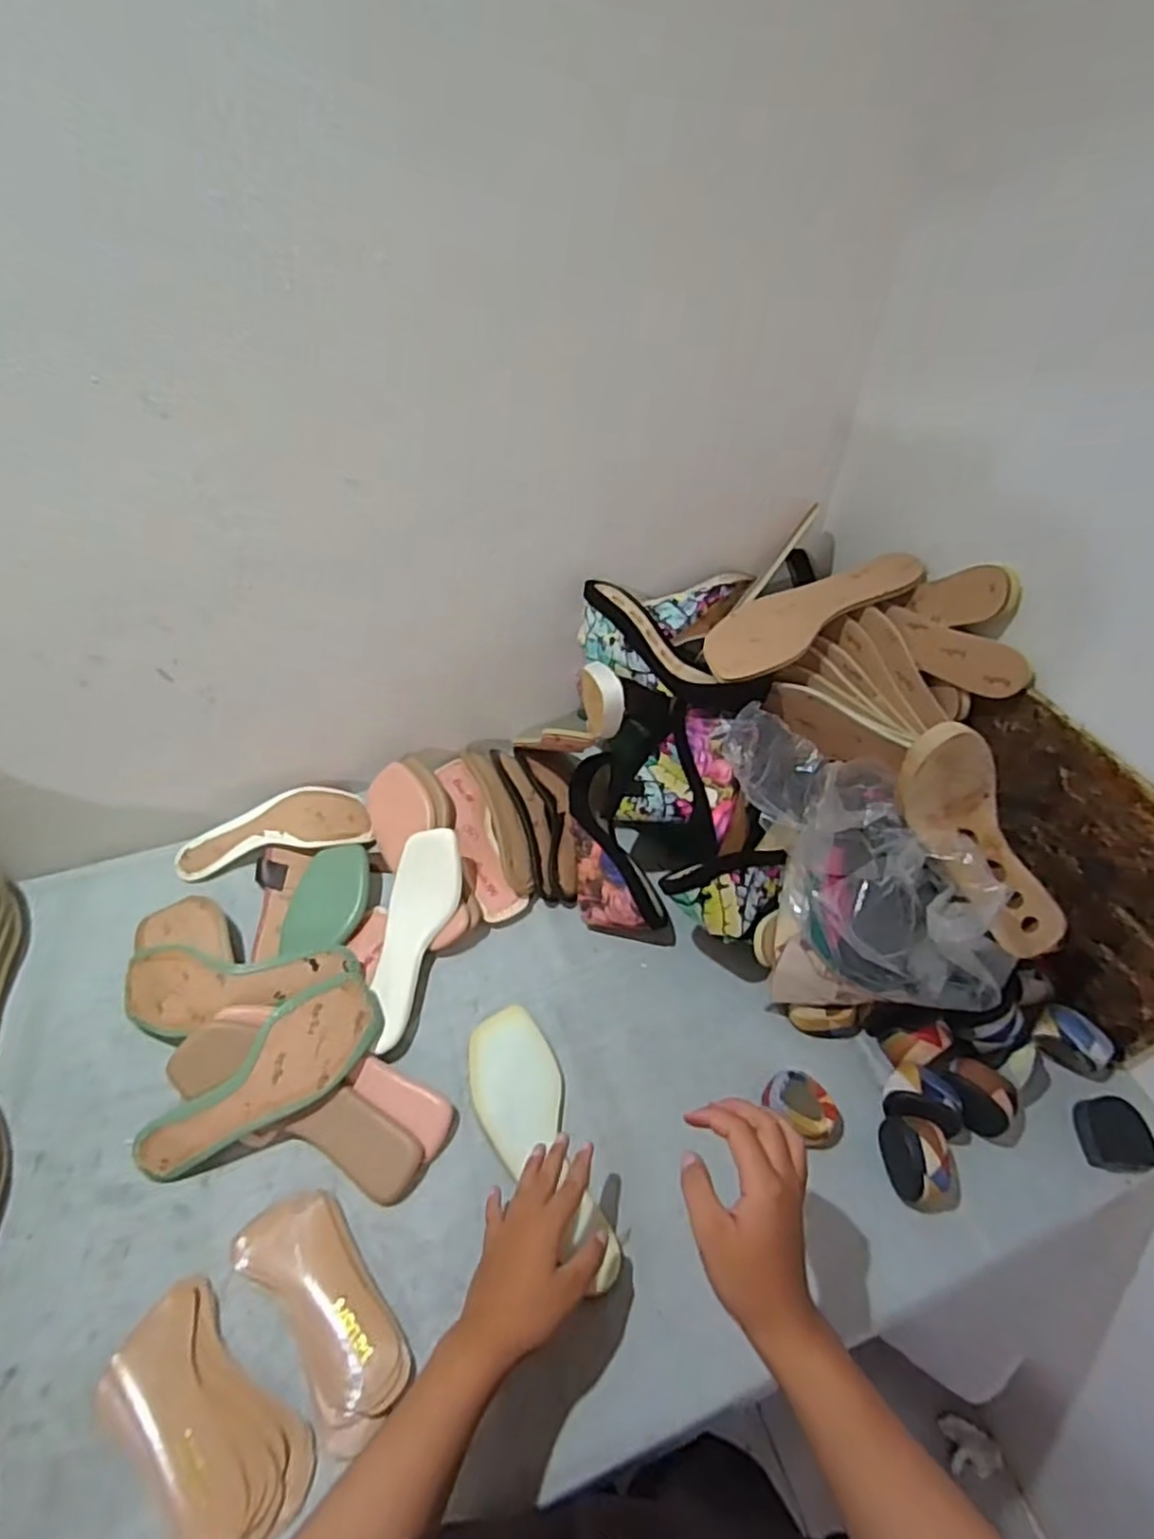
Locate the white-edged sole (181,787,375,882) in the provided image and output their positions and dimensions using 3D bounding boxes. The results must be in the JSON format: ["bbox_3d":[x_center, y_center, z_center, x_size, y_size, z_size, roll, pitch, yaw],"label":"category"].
[{"bbox_3d":[-0.370,0.072,0.852,0.231,0.038,0.088,-7,48,-7],"label":"white-edged sole"}]

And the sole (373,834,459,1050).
[{"bbox_3d":[-0.175,0.176,0.744,0.080,0.044,0.231,7,64,6],"label":"sole"}]

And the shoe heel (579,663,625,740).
[{"bbox_3d":[0.027,-0.070,0.742,0.027,0.073,0.063,-17,50,-16],"label":"shoe heel"}]

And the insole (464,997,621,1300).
[{"bbox_3d":[-0.036,0.329,0.624,0.081,0.018,0.239,-17,53,-16],"label":"insole"}]

